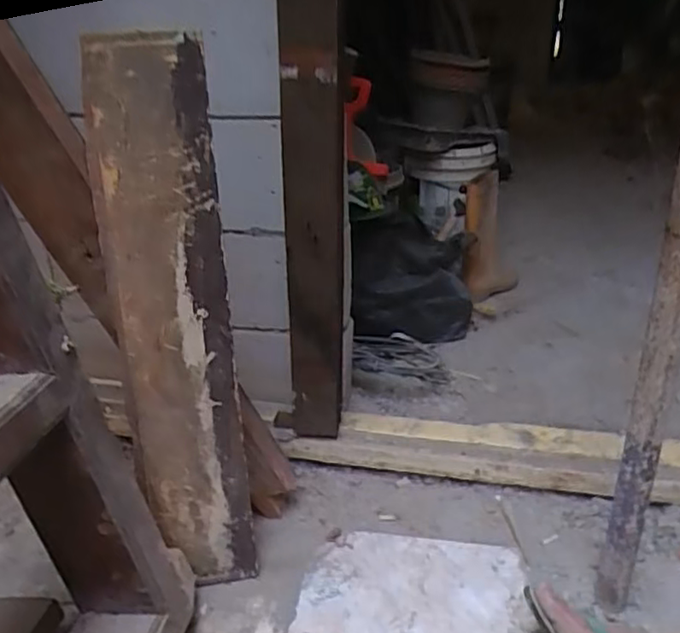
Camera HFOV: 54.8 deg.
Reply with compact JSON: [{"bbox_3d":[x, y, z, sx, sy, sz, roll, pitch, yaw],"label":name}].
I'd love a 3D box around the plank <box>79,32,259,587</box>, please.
[{"bbox_3d":[-0.226,0.020,0.886,0.161,0.738,0.032,-5,12,-2],"label":"plank"}]

